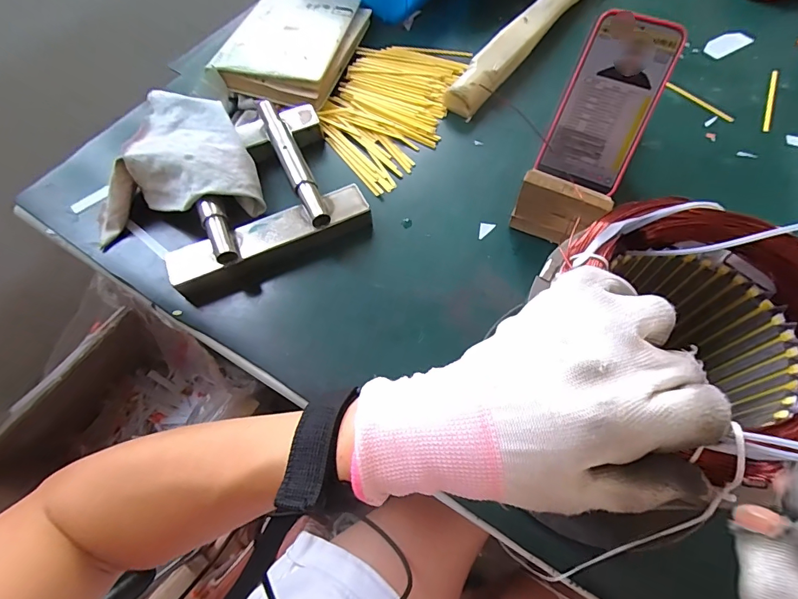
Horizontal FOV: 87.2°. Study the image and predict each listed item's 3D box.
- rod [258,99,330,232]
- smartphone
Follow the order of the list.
[{"bbox_3d":[-0.112,-0.148,0.438,0.023,0.018,0.180,-23,64,-10],"label":"rod"},{"bbox_3d":[0.203,-0.190,0.407,0.082,0.006,0.157,24,101,14],"label":"smartphone"}]

